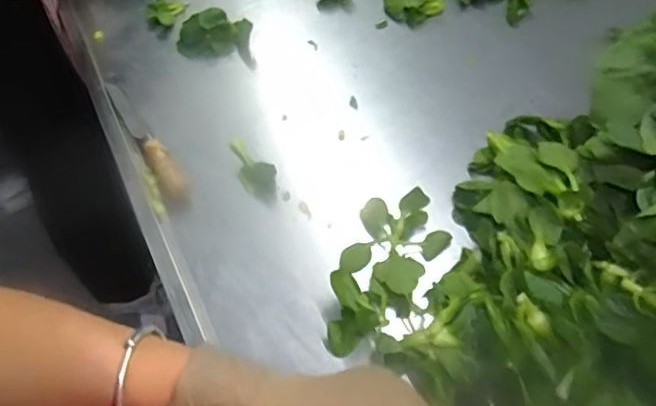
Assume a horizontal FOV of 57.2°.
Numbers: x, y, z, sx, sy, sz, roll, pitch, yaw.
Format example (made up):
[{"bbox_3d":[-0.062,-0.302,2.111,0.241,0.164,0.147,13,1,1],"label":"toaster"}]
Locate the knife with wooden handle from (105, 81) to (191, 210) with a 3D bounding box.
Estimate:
[{"bbox_3d":[-0.215,-0.076,0.714,0.030,0.035,0.200,-28,64,-15],"label":"knife with wooden handle"}]

